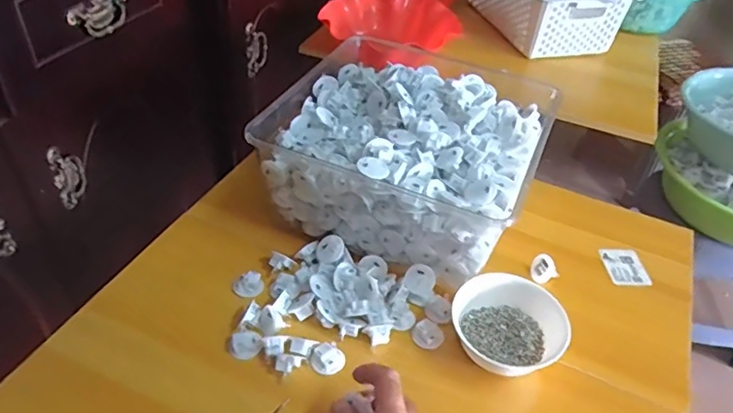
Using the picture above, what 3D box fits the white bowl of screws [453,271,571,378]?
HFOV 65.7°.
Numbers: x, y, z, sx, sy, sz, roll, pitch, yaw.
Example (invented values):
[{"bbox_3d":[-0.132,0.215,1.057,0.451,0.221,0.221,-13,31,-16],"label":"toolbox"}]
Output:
[{"bbox_3d":[0.153,0.126,0.602,0.113,0.056,0.103,3,42,-2],"label":"white bowl of screws"}]

